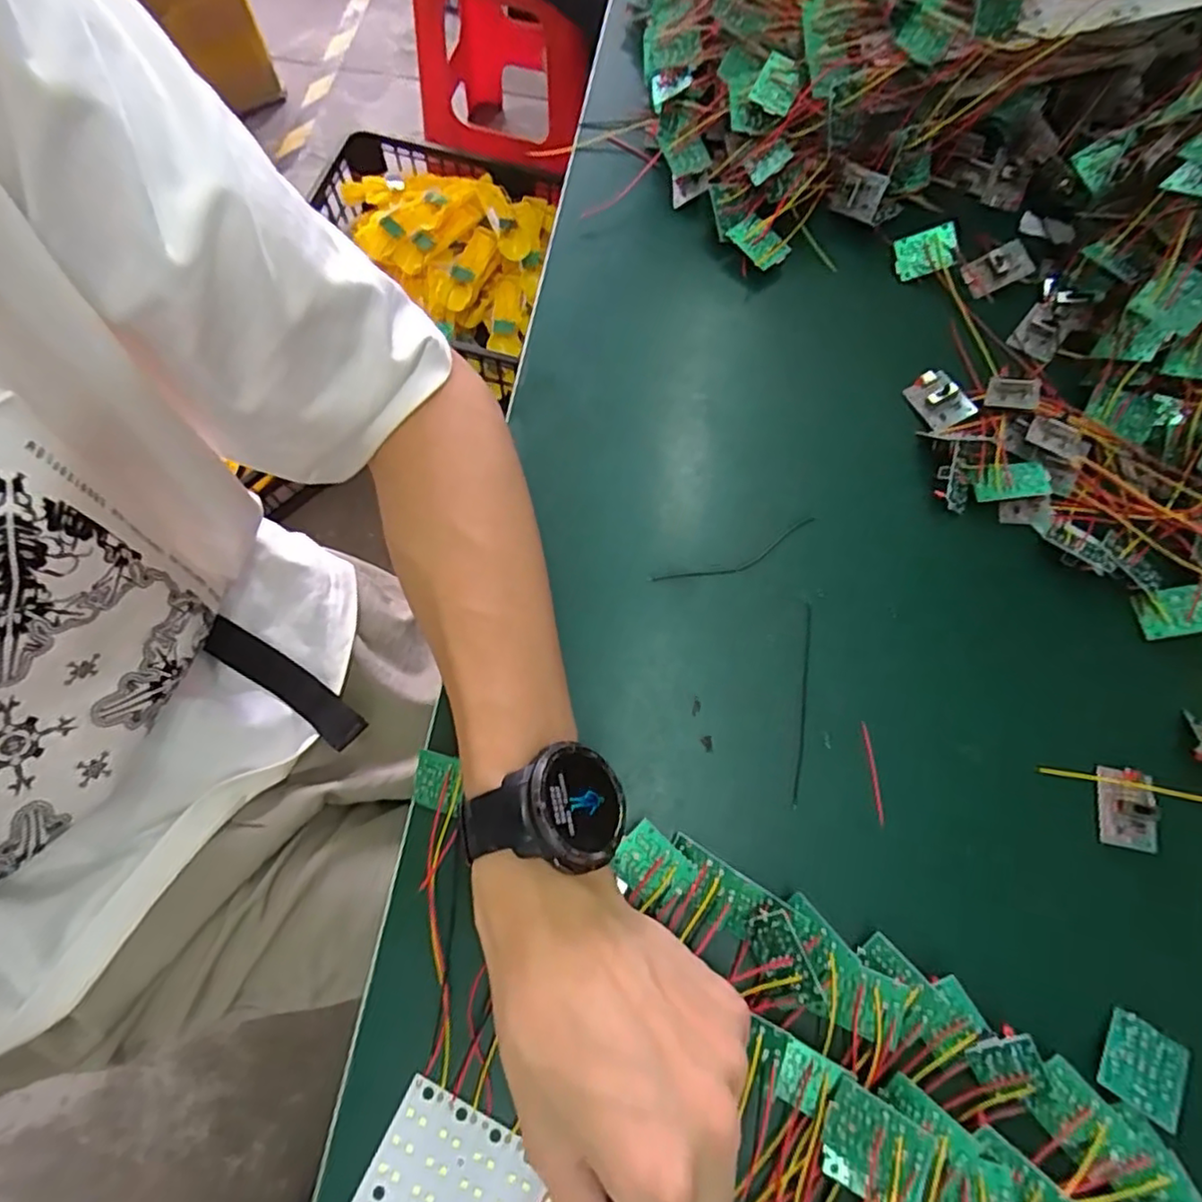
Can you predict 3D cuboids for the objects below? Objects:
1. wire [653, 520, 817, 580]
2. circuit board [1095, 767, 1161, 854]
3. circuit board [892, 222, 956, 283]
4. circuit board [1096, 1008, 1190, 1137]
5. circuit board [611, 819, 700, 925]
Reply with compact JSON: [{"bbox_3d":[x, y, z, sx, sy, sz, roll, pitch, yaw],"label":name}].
[{"bbox_3d":[0.075,-0.024,0.346,0.098,0.004,0.014,-20,72,-8],"label":"wire"},{"bbox_3d":[0.253,0.100,0.305,0.025,0.009,0.037,5,71,1],"label":"circuit board"},{"bbox_3d":[0.209,-0.224,0.409,0.035,0.006,0.026,-10,104,22],"label":"circuit board"},{"bbox_3d":[0.226,0.195,0.265,0.027,0.004,0.036,27,53,28],"label":"circuit board"},{"bbox_3d":[0.023,0.120,0.282,0.036,0.004,0.029,39,81,0],"label":"circuit board"}]

